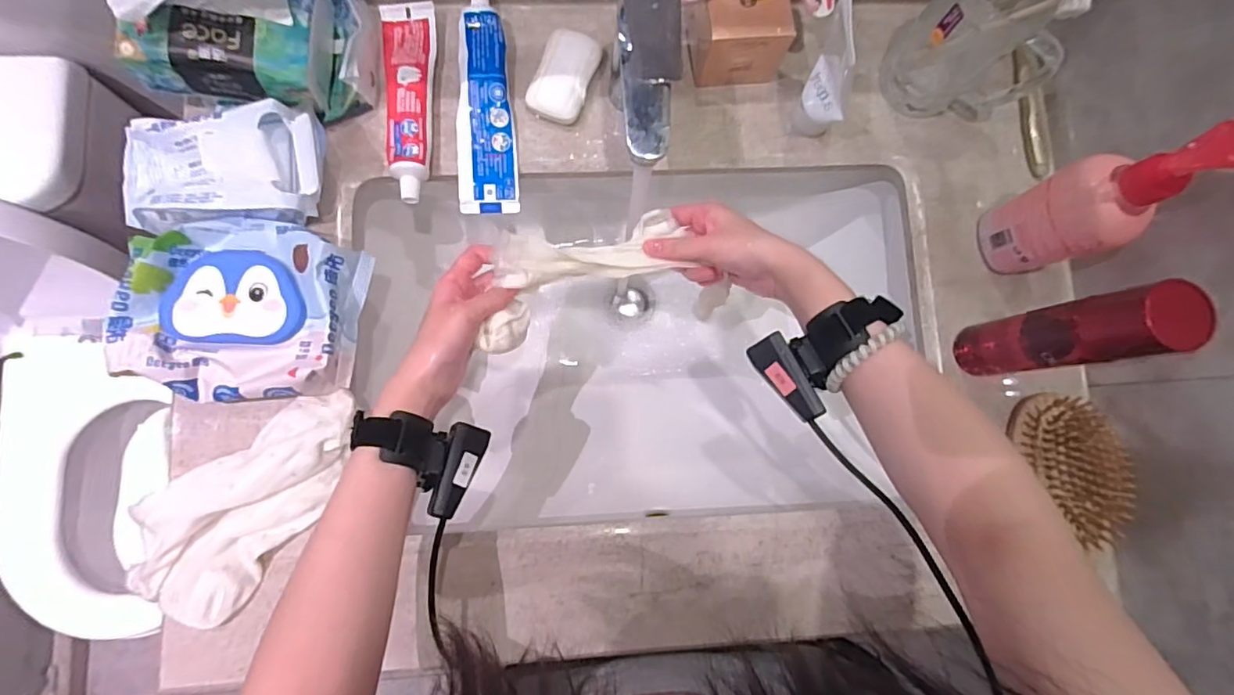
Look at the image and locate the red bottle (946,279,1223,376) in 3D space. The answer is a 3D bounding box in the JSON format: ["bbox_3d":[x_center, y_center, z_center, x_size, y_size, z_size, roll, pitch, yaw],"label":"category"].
[{"bbox_3d":[0.339,-0.008,0.426,0.044,0.179,0.047,-6,84,-5],"label":"red bottle"}]

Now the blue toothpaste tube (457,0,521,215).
[{"bbox_3d":[-0.117,-0.220,0.493,0.051,0.027,0.194,-2,83,-4],"label":"blue toothpaste tube"}]

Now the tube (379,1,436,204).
[{"bbox_3d":[-0.186,-0.216,0.490,0.045,0.023,0.181,-1,83,-4],"label":"tube"}]

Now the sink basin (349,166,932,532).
[{"bbox_3d":[0.022,-0.006,0.576,0.516,0.170,0.339,-3,83,-4],"label":"sink basin"}]

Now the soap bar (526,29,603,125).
[{"bbox_3d":[-0.049,-0.243,0.501,0.049,0.023,0.077,21,82,-1],"label":"soap bar"}]

